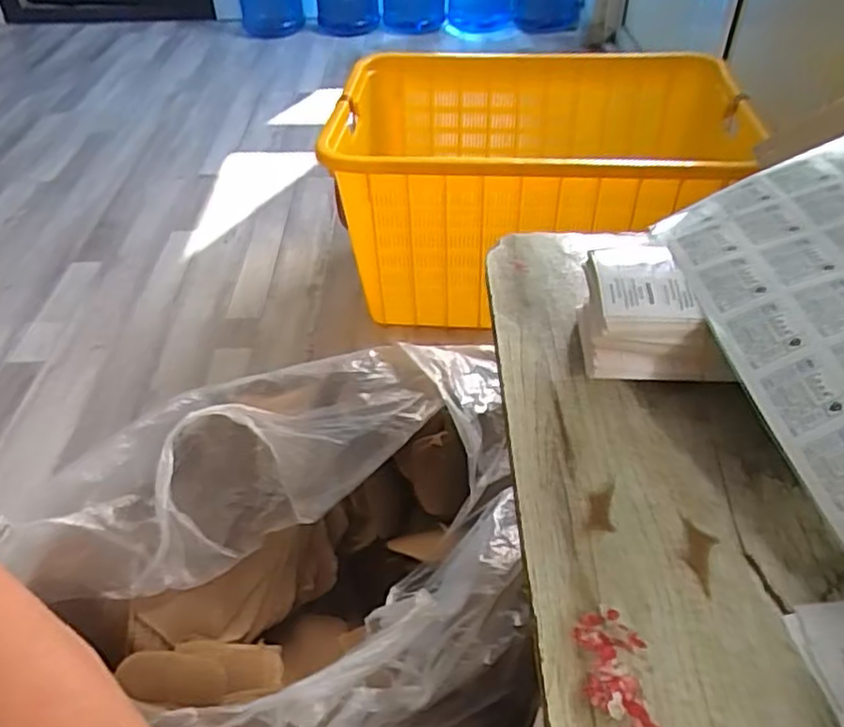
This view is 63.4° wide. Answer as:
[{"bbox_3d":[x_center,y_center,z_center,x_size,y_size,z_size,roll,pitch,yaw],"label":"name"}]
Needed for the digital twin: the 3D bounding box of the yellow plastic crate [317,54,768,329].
[{"bbox_3d":[0.222,-0.363,1.366,0.765,0.359,0.582,-1,43,4],"label":"yellow plastic crate"}]

